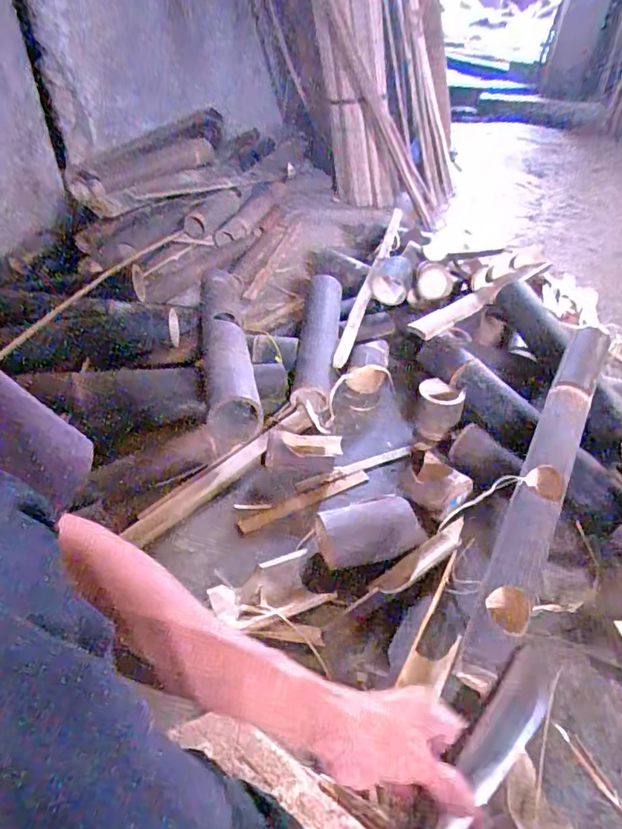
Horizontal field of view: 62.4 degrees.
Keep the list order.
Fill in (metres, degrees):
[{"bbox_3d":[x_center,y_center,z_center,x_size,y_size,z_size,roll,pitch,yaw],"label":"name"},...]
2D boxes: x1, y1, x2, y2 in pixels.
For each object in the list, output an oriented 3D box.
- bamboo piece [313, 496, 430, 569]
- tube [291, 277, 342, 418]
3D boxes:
[{"bbox_3d":[0.080,0.168,0.718,0.139,0.049,0.084,-6,44,-10],"label":"bamboo piece"},{"bbox_3d":[0.014,-0.150,1.025,0.072,0.063,0.359,6,60,2],"label":"tube"}]

